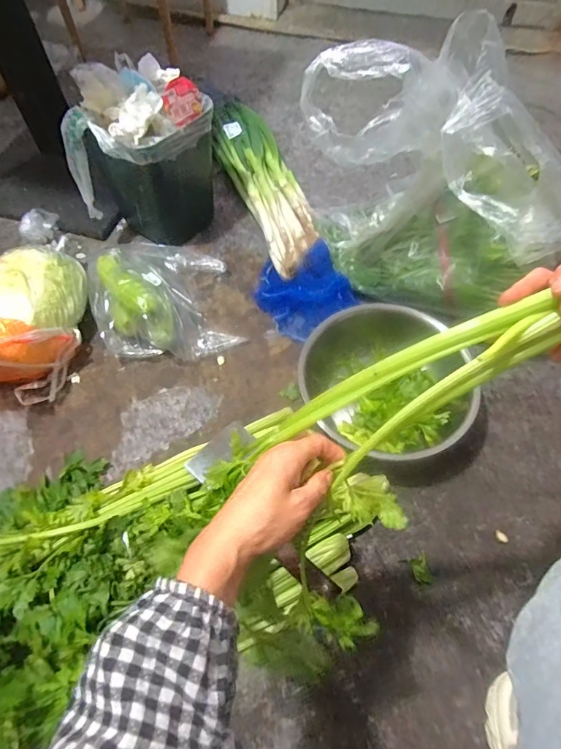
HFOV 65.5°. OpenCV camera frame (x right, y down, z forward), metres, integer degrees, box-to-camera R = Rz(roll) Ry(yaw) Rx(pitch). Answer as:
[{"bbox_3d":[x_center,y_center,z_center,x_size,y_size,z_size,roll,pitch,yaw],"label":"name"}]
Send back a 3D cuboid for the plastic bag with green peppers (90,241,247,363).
[{"bbox_3d":[-0.245,-0.168,0.912,0.277,0.113,0.289,-16,61,-9],"label":"plastic bag with green peppers"}]

